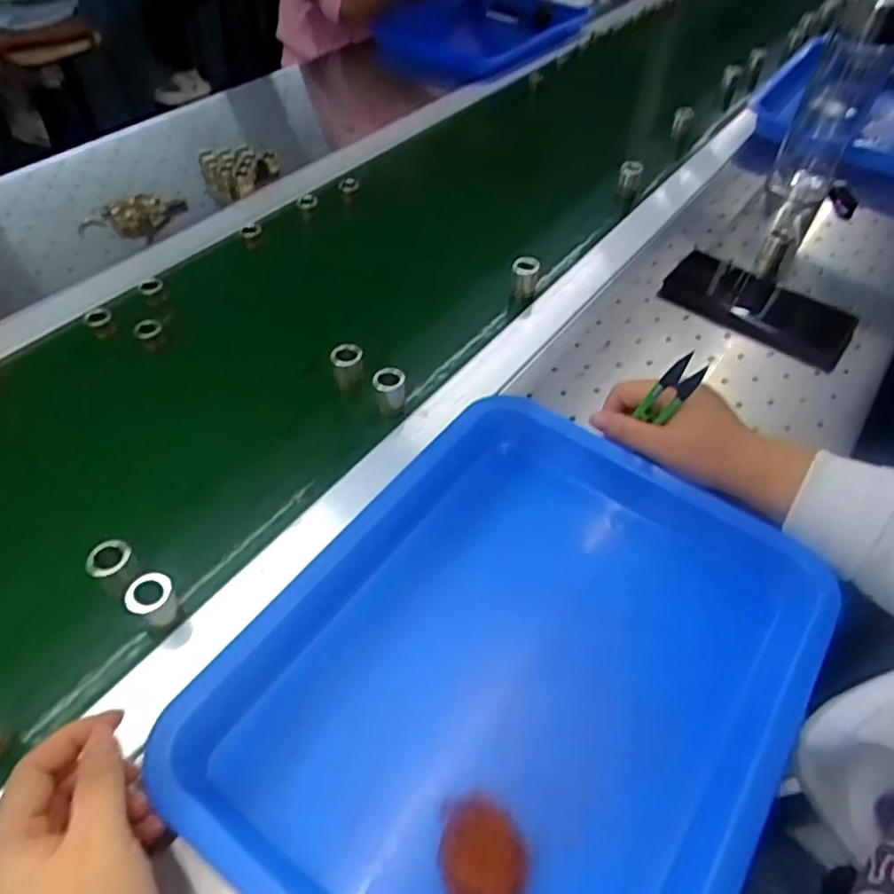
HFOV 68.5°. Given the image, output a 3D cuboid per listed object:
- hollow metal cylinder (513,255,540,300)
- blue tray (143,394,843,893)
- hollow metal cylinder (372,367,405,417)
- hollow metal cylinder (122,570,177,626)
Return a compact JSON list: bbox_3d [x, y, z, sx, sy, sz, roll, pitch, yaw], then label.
[{"bbox_3d":[0.072,-0.157,0.604,0.024,0.029,0.025,9,49,5],"label":"hollow metal cylinder"},{"bbox_3d":[0.045,0.128,0.368,0.261,0.062,0.325,30,54,22],"label":"blue tray"},{"bbox_3d":[-0.044,-0.042,0.500,0.023,0.030,0.020,-6,49,-8],"label":"hollow metal cylinder"},{"bbox_3d":[-0.170,0.091,0.383,0.025,0.035,0.022,-27,55,-24],"label":"hollow metal cylinder"}]

